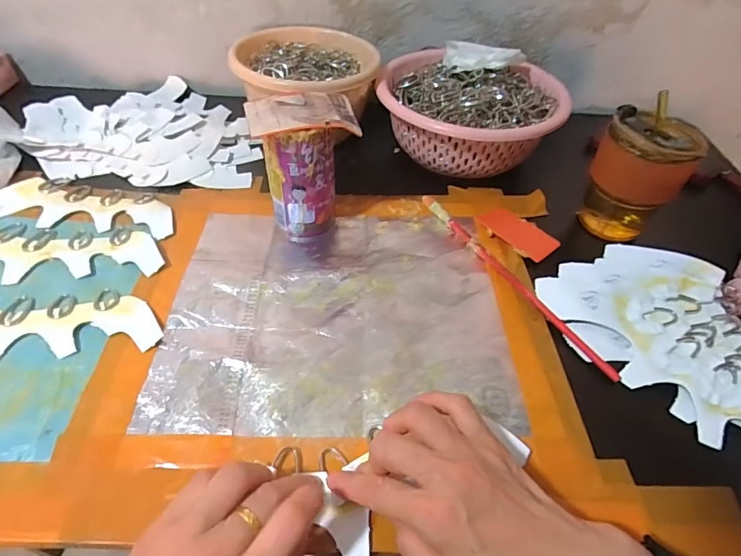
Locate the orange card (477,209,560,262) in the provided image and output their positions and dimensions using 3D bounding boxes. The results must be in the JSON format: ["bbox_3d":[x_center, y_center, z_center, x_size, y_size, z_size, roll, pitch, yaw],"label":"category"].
[{"bbox_3d":[0.153,-0.047,0.468,0.039,0.005,0.078,-33,58,-28],"label":"orange card"}]

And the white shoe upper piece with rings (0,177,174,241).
[{"bbox_3d":[-0.307,-0.073,0.464,0.215,0.004,0.088,6,48,2],"label":"white shoe upper piece with rings"}]

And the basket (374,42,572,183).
[{"bbox_3d":[0.118,-0.202,0.545,0.215,0.099,0.164,14,49,9],"label":"basket"}]

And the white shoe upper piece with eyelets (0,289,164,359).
[{"bbox_3d":[-0.287,0.041,0.359,0.219,0.008,0.081,-10,49,-12],"label":"white shoe upper piece with eyelets"}]

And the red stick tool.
[{"bbox_3d":[0.129,-0.006,0.425,0.012,0.007,0.255,-24,54,-23],"label":"red stick tool"}]

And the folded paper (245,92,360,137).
[{"bbox_3d":[-0.060,-0.146,0.396,0.094,0.013,0.067,-9,48,-12],"label":"folded paper"}]

